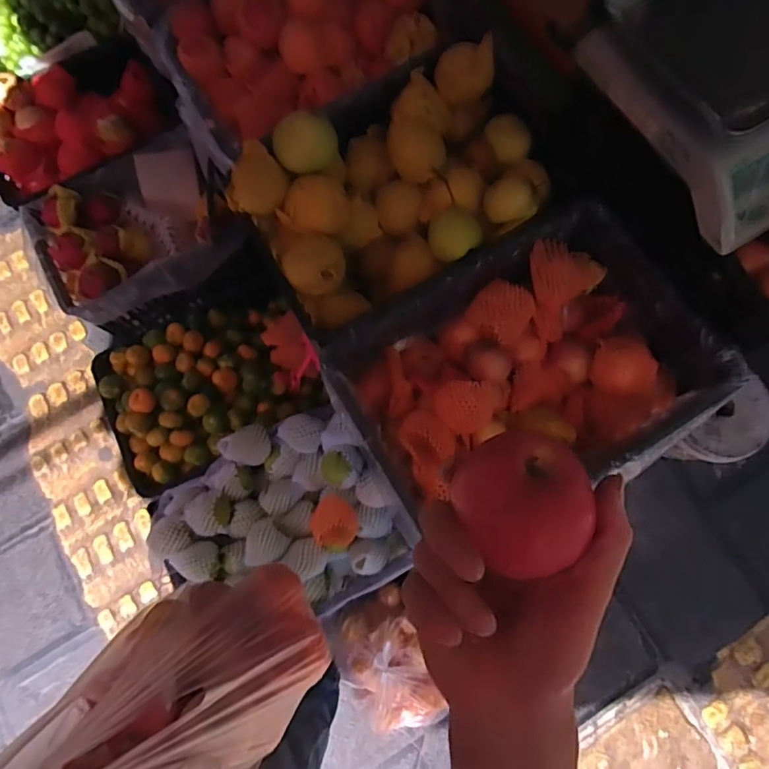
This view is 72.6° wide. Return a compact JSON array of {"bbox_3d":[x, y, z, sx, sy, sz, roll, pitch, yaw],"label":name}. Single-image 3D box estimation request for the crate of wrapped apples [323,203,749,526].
[{"bbox_3d":[0.202,-0.008,0.774,0.493,0.156,0.359,-30,77,-6],"label":"crate of wrapped apples"}]

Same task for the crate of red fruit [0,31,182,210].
[{"bbox_3d":[-0.783,-0.664,1.342,0.473,0.159,0.335,-32,77,-6],"label":"crate of red fruit"}]

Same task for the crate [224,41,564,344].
[{"bbox_3d":[0.045,-0.310,0.828,0.493,0.219,0.340,-32,77,-6],"label":"crate"}]

